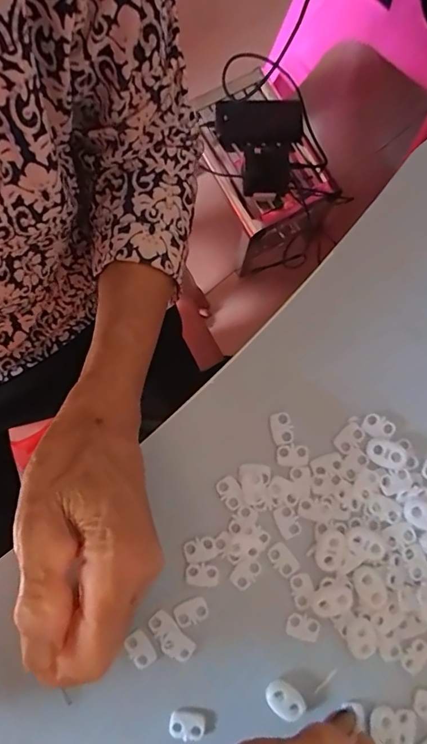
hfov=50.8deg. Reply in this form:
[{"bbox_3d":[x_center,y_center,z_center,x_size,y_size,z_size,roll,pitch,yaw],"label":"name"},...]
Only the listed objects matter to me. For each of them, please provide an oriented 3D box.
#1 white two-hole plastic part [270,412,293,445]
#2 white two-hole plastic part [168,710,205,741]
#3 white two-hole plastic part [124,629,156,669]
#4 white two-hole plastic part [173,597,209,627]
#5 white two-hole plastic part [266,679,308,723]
[{"bbox_3d":[0.039,0.032,0.258,0.011,0.004,0.018,-10,80,-3],"label":"white two-hole plastic part"},{"bbox_3d":[-0.014,0.186,0.236,0.019,0.004,0.013,7,79,0],"label":"white two-hole plastic part"},{"bbox_3d":[-0.039,0.149,0.241,0.012,0.004,0.019,-34,82,-7],"label":"white two-hole plastic part"},{"bbox_3d":[-0.012,0.131,0.244,0.018,0.004,0.012,-21,81,-5],"label":"white two-hole plastic part"},{"bbox_3d":[0.038,0.174,0.237,0.021,0.004,0.015,38,81,6],"label":"white two-hole plastic part"}]

